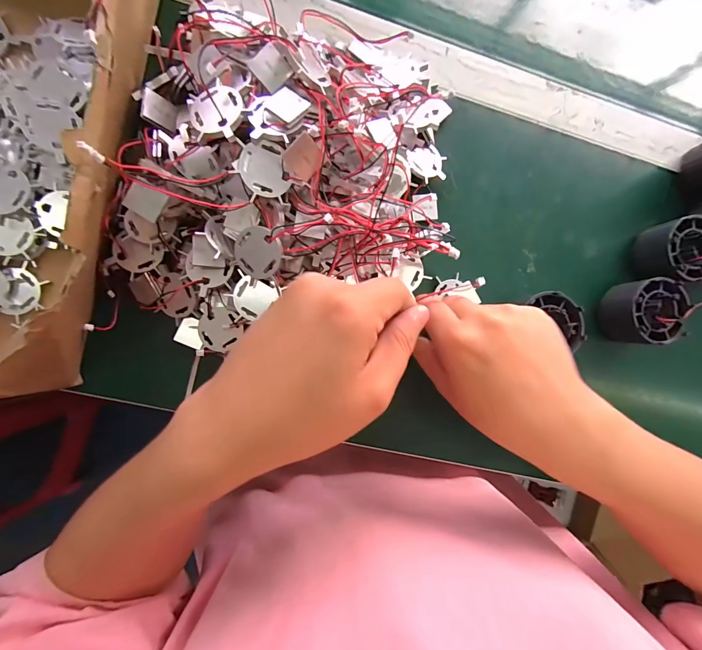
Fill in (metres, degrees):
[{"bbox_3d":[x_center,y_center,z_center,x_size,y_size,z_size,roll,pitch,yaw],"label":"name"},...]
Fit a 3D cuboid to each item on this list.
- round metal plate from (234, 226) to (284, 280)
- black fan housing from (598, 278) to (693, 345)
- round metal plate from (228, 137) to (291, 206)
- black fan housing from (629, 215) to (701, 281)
[{"bbox_3d":[-0.058,-0.045,0.208,0.032,0.004,0.031,4,107,15],"label":"round metal plate"},{"bbox_3d":[0.238,-0.011,0.273,0.055,0.034,0.051,-3,90,-8],"label":"black fan housing"},{"bbox_3d":[-0.054,-0.092,0.200,0.028,0.004,0.032,-19,109,-16],"label":"round metal plate"},{"bbox_3d":[0.272,-0.062,0.278,0.049,0.039,0.049,-12,91,-8],"label":"black fan housing"}]

